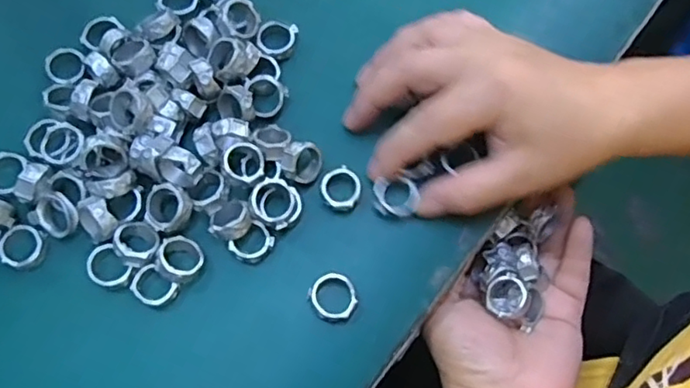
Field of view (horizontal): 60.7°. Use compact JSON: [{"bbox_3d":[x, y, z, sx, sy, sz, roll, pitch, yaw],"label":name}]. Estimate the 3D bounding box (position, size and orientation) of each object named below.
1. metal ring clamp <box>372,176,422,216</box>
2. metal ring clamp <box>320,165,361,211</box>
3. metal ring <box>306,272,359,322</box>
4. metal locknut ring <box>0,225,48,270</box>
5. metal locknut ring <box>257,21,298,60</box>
[{"bbox_3d":[0.026,0.001,0.305,0.023,0.005,0.020,10,71,3],"label":"metal ring clamp"},{"bbox_3d":[-0.002,-0.002,0.307,0.020,0.008,0.022,1,72,-3],"label":"metal ring clamp"},{"bbox_3d":[-0.005,0.051,0.288,0.022,0.006,0.023,1,72,-3],"label":"metal ring"},{"bbox_3d":[-0.157,0.026,0.286,0.021,0.006,0.020,1,72,-3],"label":"metal locknut ring"},{"bbox_3d":[-0.038,-0.087,0.332,0.020,0.008,0.022,1,72,-3],"label":"metal locknut ring"}]

